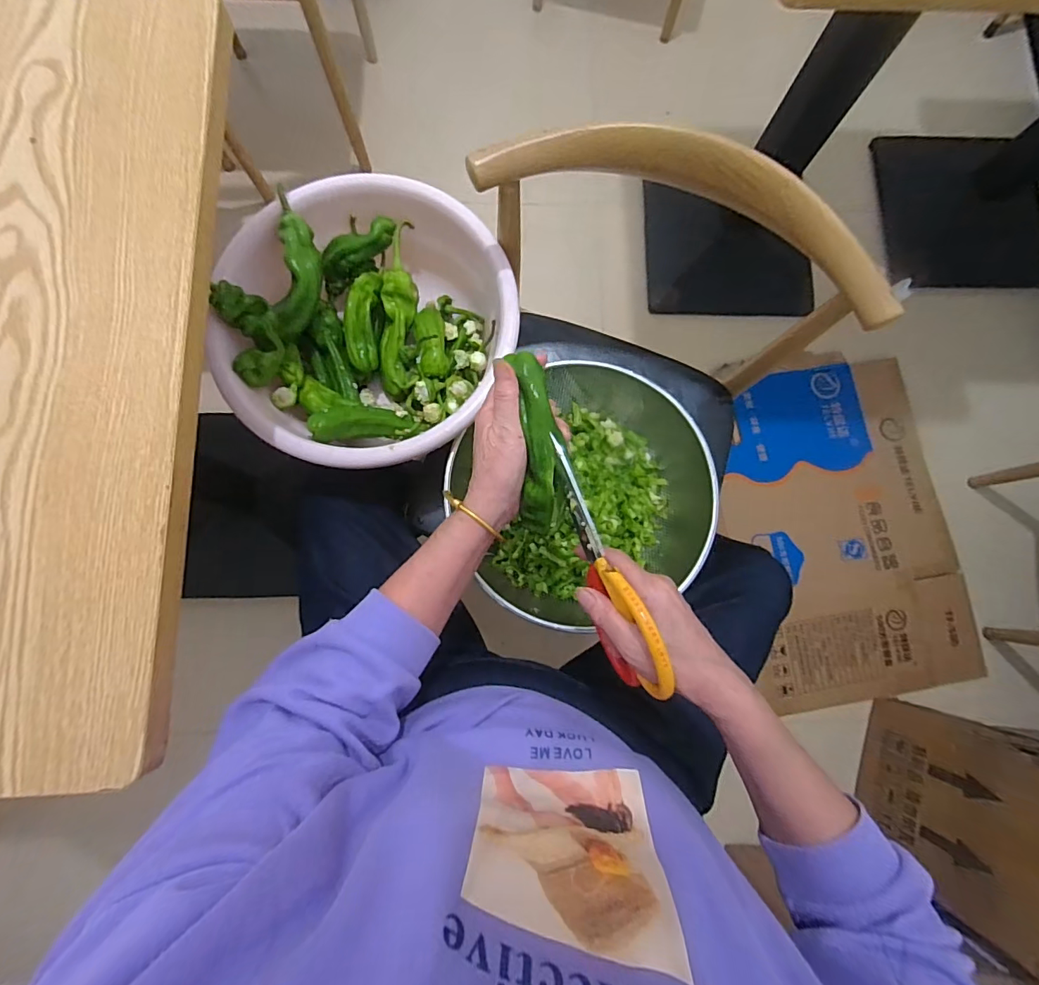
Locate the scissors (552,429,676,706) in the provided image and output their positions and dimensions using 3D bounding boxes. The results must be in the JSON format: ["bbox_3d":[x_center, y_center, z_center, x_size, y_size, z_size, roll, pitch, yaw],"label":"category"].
[{"bbox_3d":[0.059,0.056,0.371,0.027,0.065,0.203,-19,76,-5],"label":"scissors"}]

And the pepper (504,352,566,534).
[{"bbox_3d":[0.015,-0.040,0.395,0.033,0.024,0.146,-4,97,-2],"label":"pepper"}]

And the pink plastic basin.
[{"bbox_3d":[-0.182,-0.198,0.590,0.325,0.139,0.325,0,81,-2],"label":"pink plastic basin"}]

